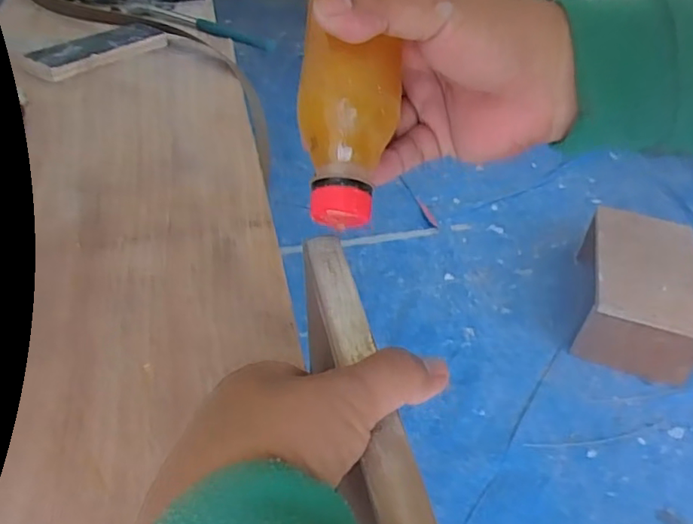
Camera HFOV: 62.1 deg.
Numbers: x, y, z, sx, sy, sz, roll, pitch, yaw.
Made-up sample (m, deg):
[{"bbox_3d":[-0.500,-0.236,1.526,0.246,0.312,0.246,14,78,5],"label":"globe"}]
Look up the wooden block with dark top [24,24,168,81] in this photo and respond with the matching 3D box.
[{"bbox_3d":[-0.315,-0.271,0.734,0.064,0.023,0.172,24,43,20],"label":"wooden block with dark top"}]

